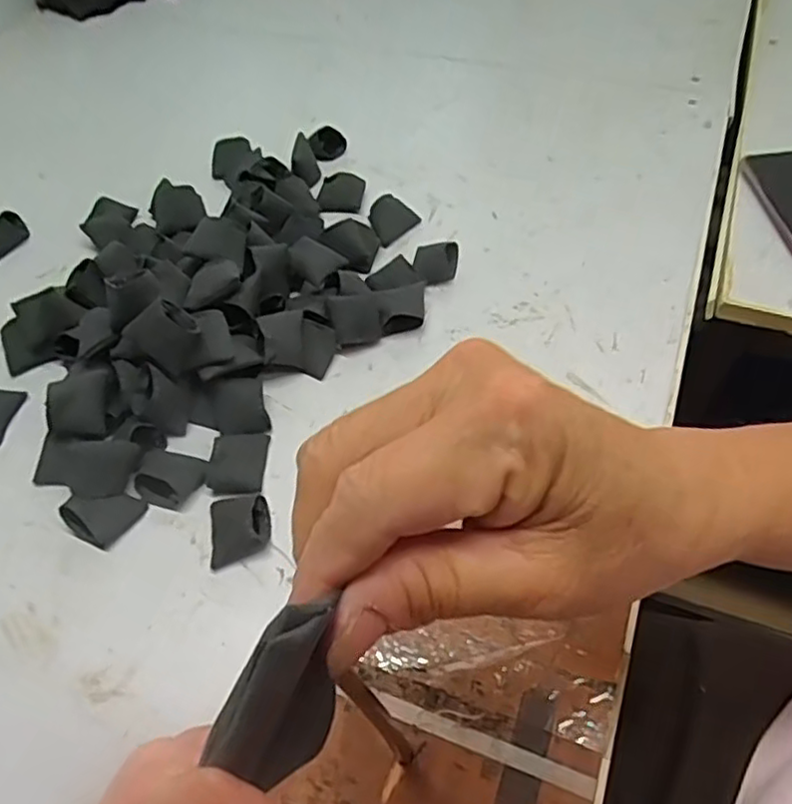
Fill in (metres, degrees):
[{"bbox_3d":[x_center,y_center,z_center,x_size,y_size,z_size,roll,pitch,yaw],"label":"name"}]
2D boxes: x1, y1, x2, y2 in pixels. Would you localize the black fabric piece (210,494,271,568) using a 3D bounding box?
[{"bbox_3d":[-0.096,0.075,0.404,0.035,0.018,0.042,-8,54,-2],"label":"black fabric piece"}]

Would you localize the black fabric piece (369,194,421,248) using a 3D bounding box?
[{"bbox_3d":[-0.005,-0.157,0.570,0.039,0.010,0.035,-36,102,-2],"label":"black fabric piece"}]

